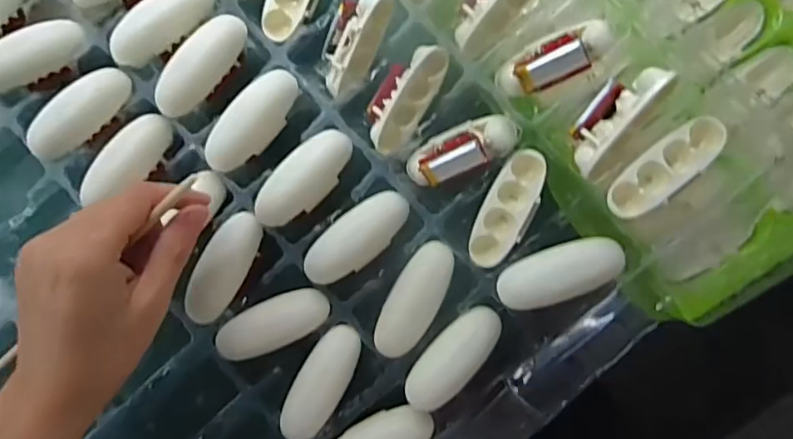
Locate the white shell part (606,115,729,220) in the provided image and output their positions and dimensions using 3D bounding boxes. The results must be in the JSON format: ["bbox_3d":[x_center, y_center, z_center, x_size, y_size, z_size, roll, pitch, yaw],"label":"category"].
[{"bbox_3d":[0.133,-0.025,0.288,0.064,0.020,0.024,-40,86,-2],"label":"white shell part"}]

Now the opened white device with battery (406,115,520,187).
[{"bbox_3d":[0.035,-0.040,0.313,0.061,0.016,0.029,-24,65,4],"label":"opened white device with battery"}]

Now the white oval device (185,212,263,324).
[{"bbox_3d":[-0.100,0.026,0.323,0.027,0.015,0.064,27,86,3],"label":"white oval device"}]

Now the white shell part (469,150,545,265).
[{"bbox_3d":[0.060,-0.006,0.309,0.026,0.019,0.065,24,104,3],"label":"white shell part"}]

